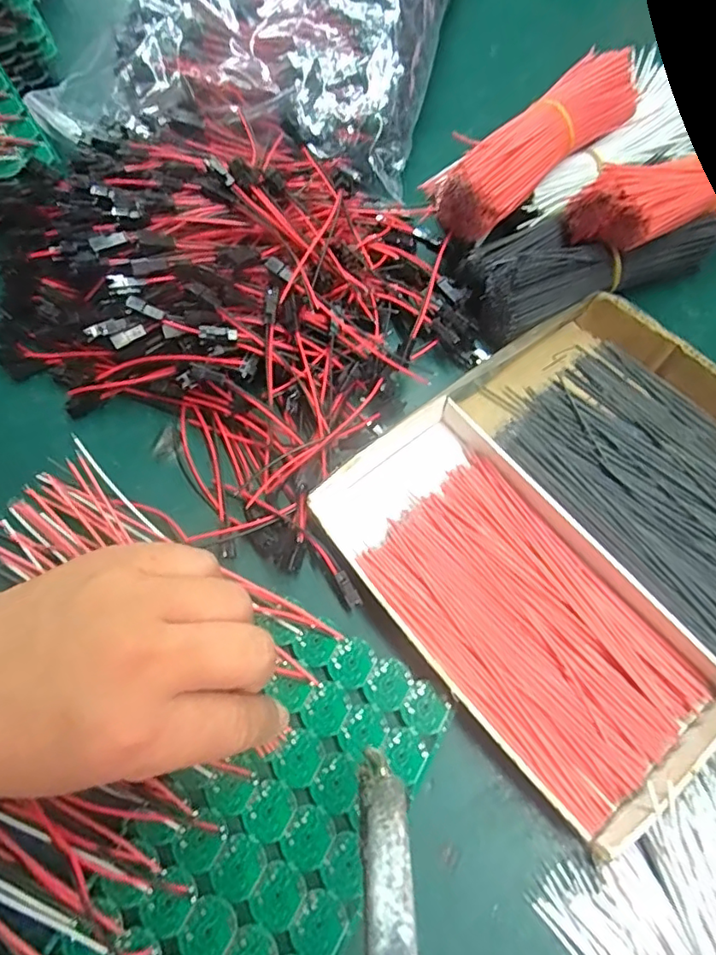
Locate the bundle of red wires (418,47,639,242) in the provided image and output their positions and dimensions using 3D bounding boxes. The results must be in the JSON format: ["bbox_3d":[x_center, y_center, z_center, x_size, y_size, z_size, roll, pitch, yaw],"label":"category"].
[{"bbox_3d":[0.106,-0.192,0.325,0.140,0.043,0.043,-39,72,-16],"label":"bundle of red wires"}]

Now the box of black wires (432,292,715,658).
[{"bbox_3d":[0.151,-0.008,0.277,0.112,0.023,0.190,-38,72,-15],"label":"box of black wires"}]

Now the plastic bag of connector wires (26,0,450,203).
[{"bbox_3d":[-0.057,-0.340,0.405,0.235,0.066,0.292,12,67,5],"label":"plastic bag of connector wires"}]

